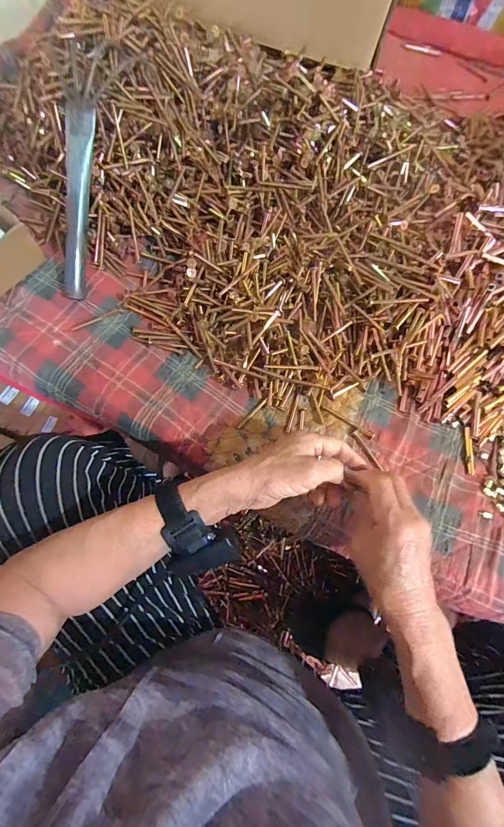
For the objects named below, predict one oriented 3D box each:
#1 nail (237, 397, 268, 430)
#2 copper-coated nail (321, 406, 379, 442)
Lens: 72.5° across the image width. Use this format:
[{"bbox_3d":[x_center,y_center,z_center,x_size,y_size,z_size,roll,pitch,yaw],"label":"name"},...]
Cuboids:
[{"bbox_3d":[0.000,-0.001,0.423,0.006,0.006,0.052,42,80,10],"label":"nail"},{"bbox_3d":[0.120,0.011,0.422,0.077,0.007,0.009,31,77,6],"label":"copper-coated nail"}]

